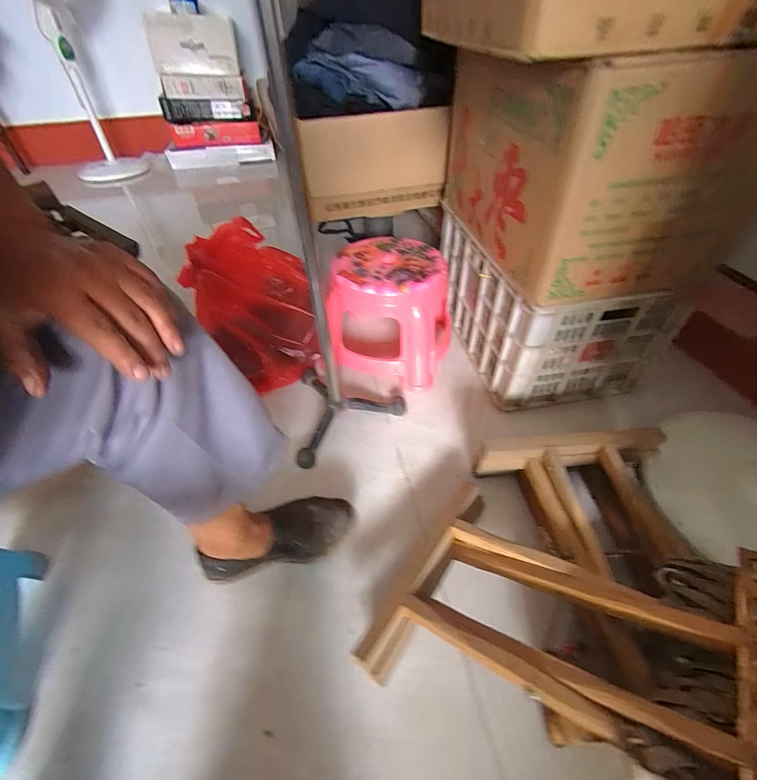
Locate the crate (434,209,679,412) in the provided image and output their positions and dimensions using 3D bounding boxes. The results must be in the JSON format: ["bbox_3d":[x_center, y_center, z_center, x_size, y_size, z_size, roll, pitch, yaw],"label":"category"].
[{"bbox_3d":[0.369,-0.223,0.868,0.314,0.261,0.469,-12,48,-7],"label":"crate"}]

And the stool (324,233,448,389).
[{"bbox_3d":[0.022,-0.186,0.870,0.268,0.238,0.290,-1,48,3],"label":"stool"}]

